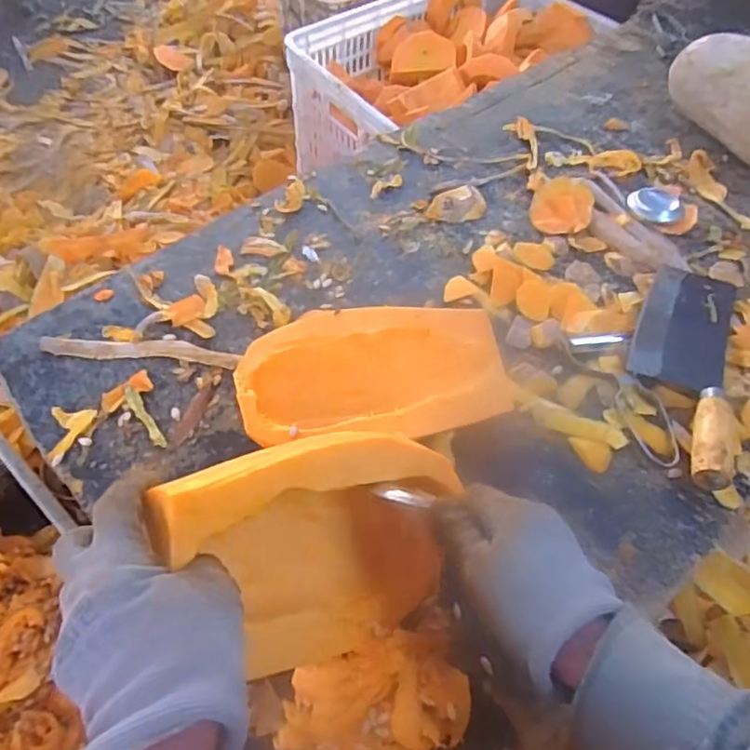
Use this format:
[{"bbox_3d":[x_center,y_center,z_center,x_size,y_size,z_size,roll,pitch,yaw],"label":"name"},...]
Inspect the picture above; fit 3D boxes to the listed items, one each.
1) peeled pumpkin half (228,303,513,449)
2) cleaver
[{"bbox_3d":[0.000,0.005,0.556,0.223,0.067,0.127,-8,52,-3],"label":"peeled pumpkin half"},{"bbox_3d":[0.293,-0.018,0.594,0.091,0.030,0.265,17,55,15],"label":"cleaver"}]

